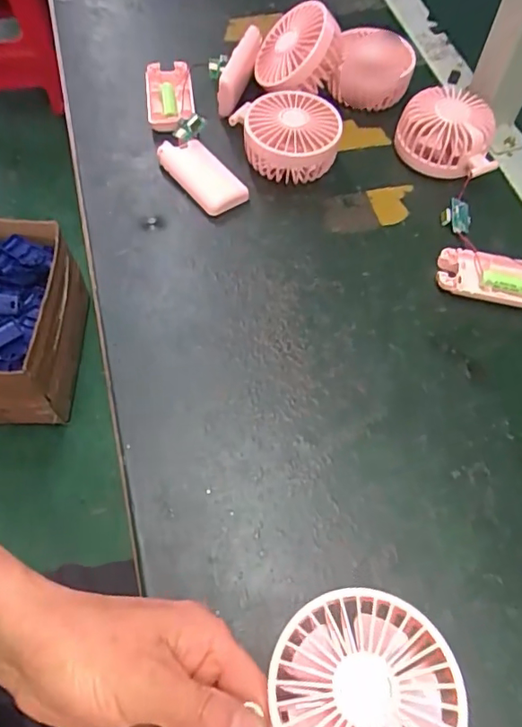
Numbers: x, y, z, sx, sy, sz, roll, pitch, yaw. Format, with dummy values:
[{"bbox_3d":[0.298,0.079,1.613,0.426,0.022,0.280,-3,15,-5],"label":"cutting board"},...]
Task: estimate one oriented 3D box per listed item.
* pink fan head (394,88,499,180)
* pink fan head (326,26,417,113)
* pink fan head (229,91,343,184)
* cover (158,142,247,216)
[{"bbox_3d":[0.180,-0.222,0.513,0.090,0.049,0.090,2,61,-3],"label":"pink fan head"},{"bbox_3d":[0.117,-0.306,0.551,0.075,0.049,0.076,2,61,-3],"label":"pink fan head"},{"bbox_3d":[0.021,-0.213,0.499,0.098,0.047,0.098,2,61,-3],"label":"pink fan head"},{"bbox_3d":[-0.055,-0.171,0.480,0.041,0.018,0.089,-35,68,-21],"label":"cover"}]

